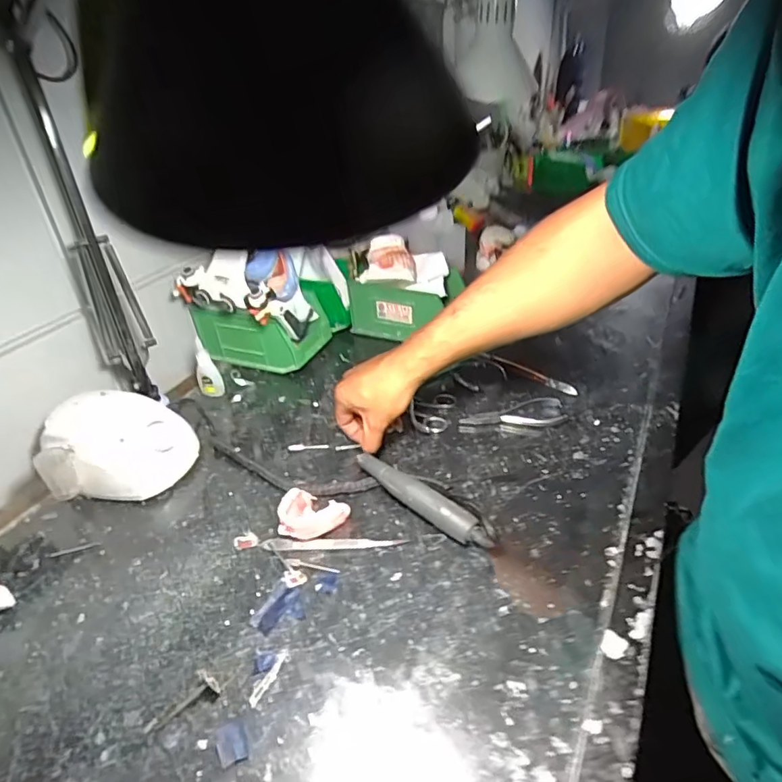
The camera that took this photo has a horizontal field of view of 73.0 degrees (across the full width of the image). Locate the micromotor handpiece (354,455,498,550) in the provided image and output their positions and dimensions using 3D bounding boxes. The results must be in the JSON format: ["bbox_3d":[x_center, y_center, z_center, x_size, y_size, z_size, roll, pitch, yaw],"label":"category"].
[{"bbox_3d":[0.030,0.108,0.521,0.030,0.032,0.160,-28,41,-31],"label":"micromotor handpiece"}]

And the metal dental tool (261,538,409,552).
[{"bbox_3d":[-0.055,0.144,0.500,0.136,0.007,0.013,-2,34,3],"label":"metal dental tool"}]

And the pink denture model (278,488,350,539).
[{"bbox_3d":[-0.081,0.122,0.518,0.061,0.023,0.055,18,40,29],"label":"pink denture model"}]

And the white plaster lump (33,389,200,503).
[{"bbox_3d":[-0.294,0.061,0.583,0.140,0.081,0.107,-9,34,-7],"label":"white plaster lump"}]

